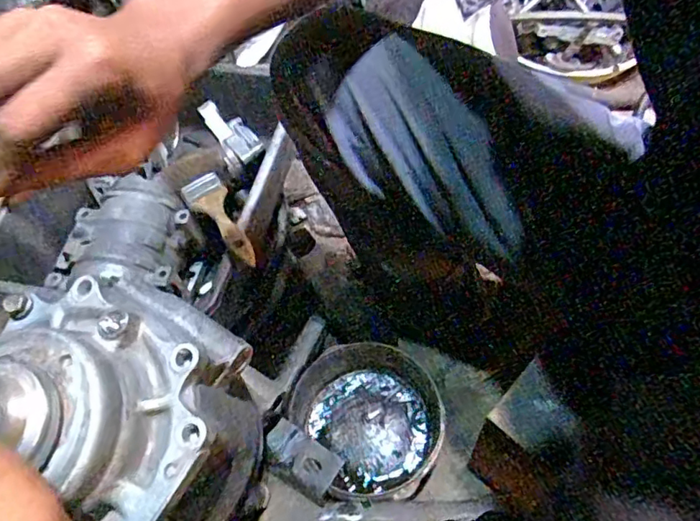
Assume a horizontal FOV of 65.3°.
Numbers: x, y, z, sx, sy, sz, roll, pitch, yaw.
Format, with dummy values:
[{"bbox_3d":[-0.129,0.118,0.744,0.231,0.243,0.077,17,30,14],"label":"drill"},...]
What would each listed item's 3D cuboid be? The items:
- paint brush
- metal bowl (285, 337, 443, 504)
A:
[{"bbox_3d":[-0.154,-0.065,0.627,0.059,0.015,0.189,-26,59,-12],"label":"paint brush"},{"bbox_3d":[0.028,0.212,0.719,0.192,0.075,0.196,-2,57,3],"label":"metal bowl"}]

